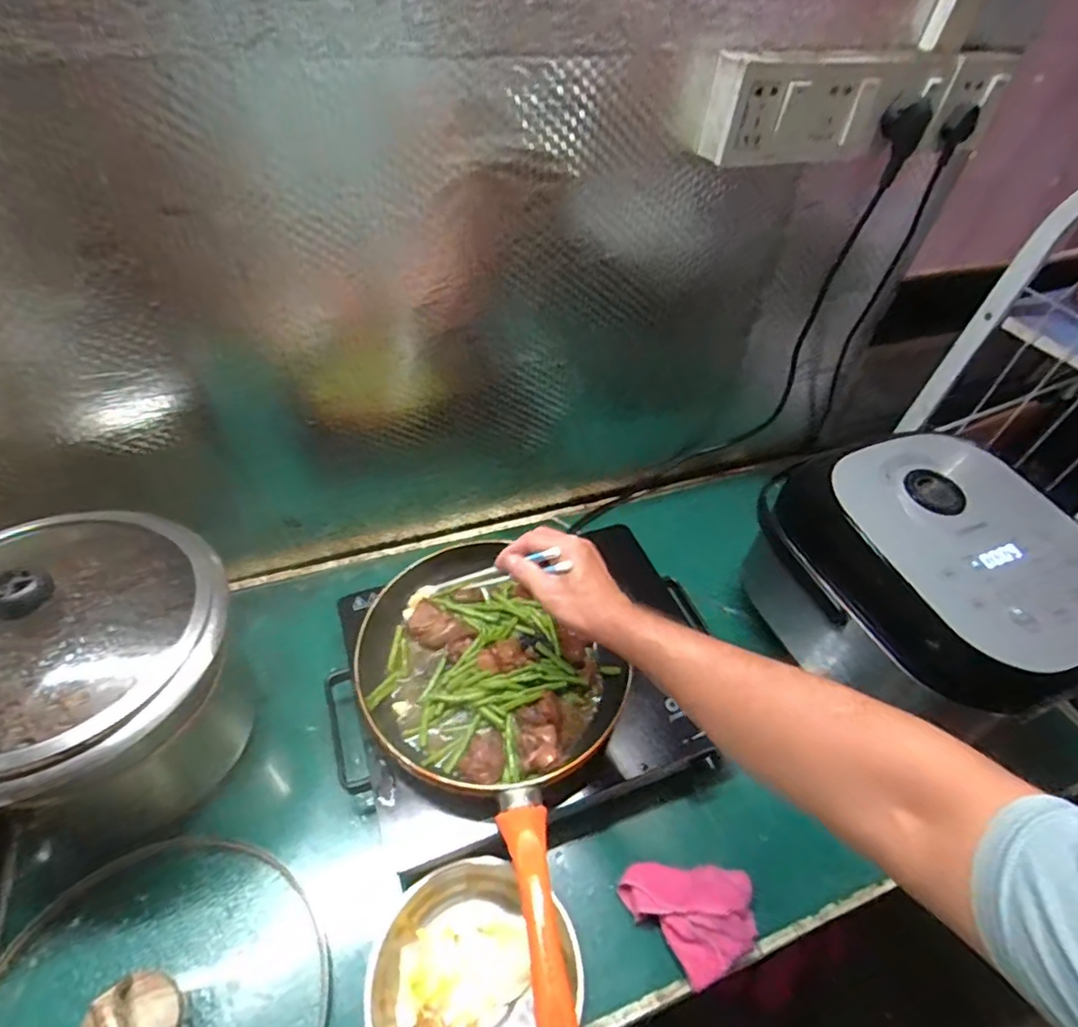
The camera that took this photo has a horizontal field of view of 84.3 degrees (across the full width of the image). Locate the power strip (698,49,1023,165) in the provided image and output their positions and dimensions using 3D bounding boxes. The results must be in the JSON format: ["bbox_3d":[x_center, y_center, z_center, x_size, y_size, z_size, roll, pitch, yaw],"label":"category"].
[{"bbox_3d":[0.328,-0.415,0.607,0.345,0.090,0.058,-13,50,-18],"label":"power strip"}]

